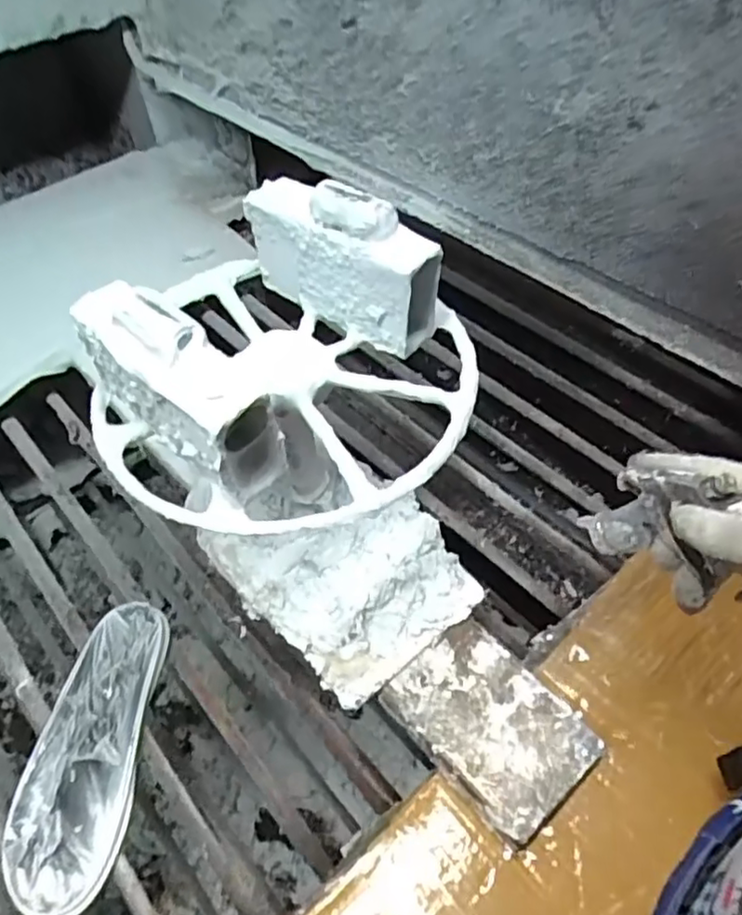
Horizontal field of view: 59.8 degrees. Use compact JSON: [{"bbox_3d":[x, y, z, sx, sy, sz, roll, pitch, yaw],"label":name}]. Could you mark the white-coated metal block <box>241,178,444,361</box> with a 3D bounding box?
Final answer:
[{"bbox_3d":[-0.021,-0.153,0.482,0.160,0.104,0.052,30,57,18],"label":"white-coated metal block"}]

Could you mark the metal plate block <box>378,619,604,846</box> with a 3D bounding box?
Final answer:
[{"bbox_3d":[0.100,0.223,0.547,0.112,0.027,0.154,-34,62,-25],"label":"metal plate block"}]

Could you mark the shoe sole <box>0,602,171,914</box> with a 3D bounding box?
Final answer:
[{"bbox_3d":[-0.260,0.258,0.591,0.099,0.032,0.260,3,53,-1],"label":"shoe sole"}]

